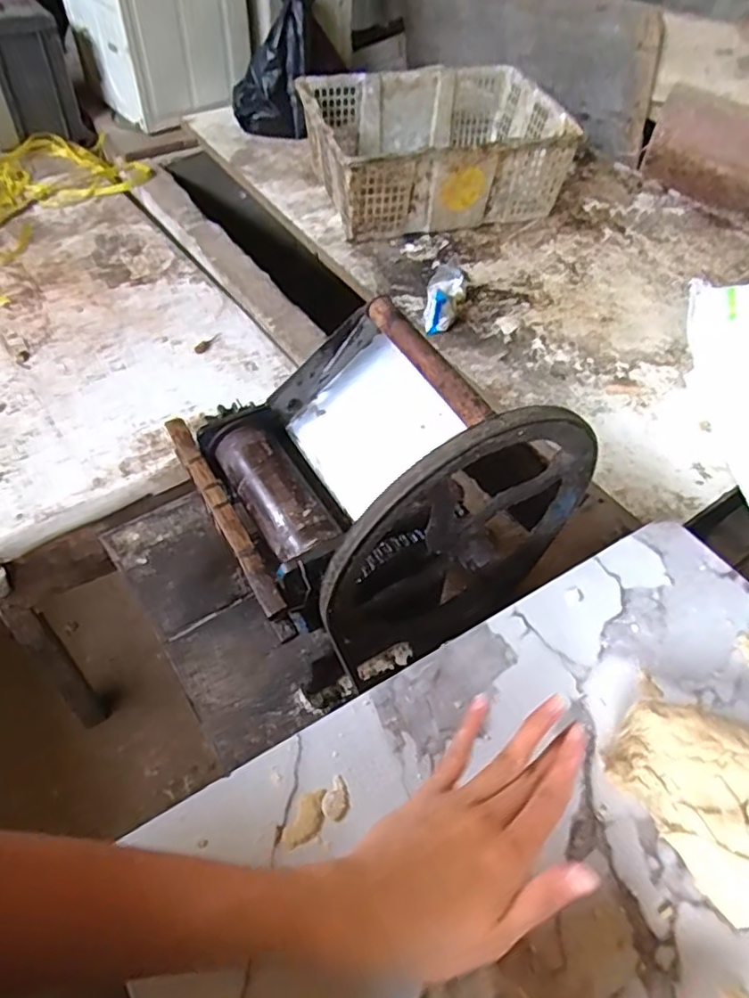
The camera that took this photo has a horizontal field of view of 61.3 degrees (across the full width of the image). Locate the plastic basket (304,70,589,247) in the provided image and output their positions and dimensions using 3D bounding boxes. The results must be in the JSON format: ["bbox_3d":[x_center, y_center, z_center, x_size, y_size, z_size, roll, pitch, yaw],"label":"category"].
[{"bbox_3d":[0.114,-0.687,1.256,0.465,0.189,0.324,-15,52,-12],"label":"plastic basket"}]

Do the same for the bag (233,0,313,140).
[{"bbox_3d":[-0.207,-0.968,1.353,0.178,0.342,0.108,23,17,18],"label":"bag"}]

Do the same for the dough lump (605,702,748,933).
[{"bbox_3d":[0.216,0.192,0.355,0.084,0.059,0.169,-25,57,-20],"label":"dough lump"}]

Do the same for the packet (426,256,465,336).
[{"bbox_3d":[0.117,-0.334,1.043,0.062,0.063,0.141,6,51,5],"label":"packet"}]

